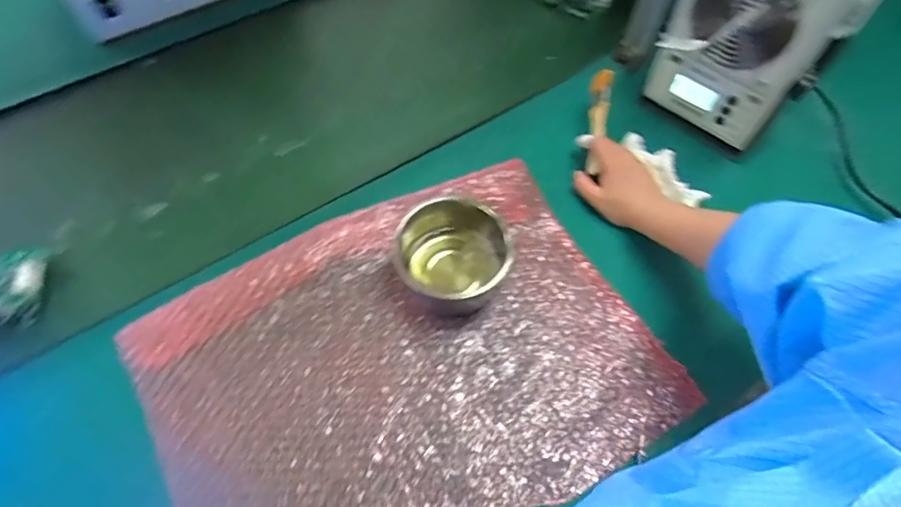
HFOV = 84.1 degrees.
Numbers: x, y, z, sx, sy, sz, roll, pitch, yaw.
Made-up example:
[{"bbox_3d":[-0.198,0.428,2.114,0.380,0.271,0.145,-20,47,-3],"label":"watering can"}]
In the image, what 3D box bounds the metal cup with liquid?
[{"bbox_3d":[0.001,0.002,0.538,0.112,0.073,0.103,1,61,-1],"label":"metal cup with liquid"}]

